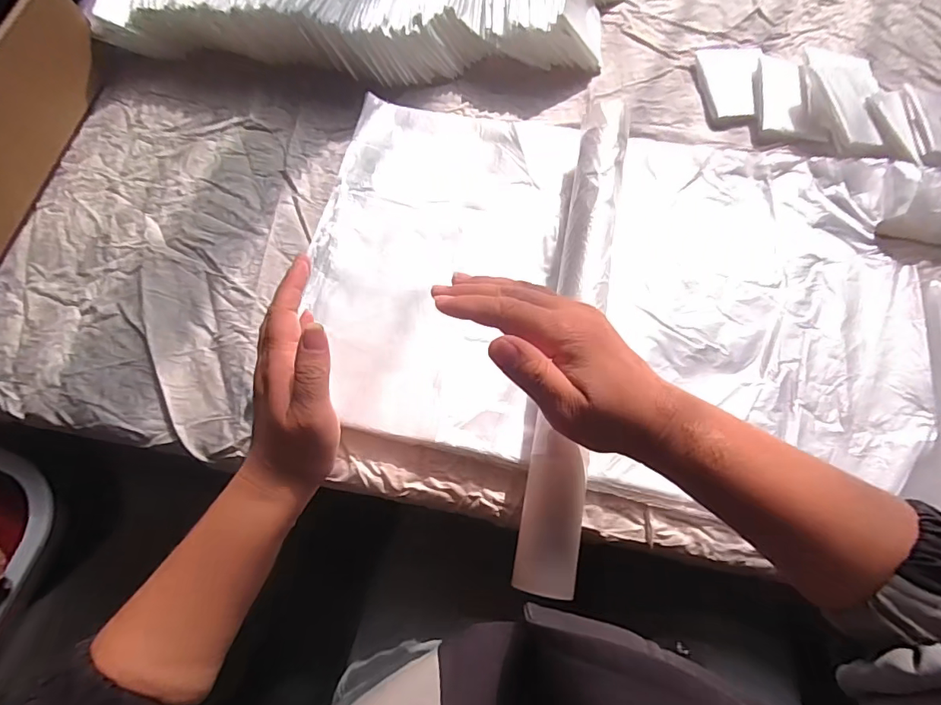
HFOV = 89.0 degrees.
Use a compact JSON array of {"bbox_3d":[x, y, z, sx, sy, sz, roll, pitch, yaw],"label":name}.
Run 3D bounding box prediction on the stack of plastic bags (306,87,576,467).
[{"bbox_3d":[-0.030,-0.082,0.408,0.198,0.013,0.304,9,70,6],"label":"stack of plastic bags"}]

